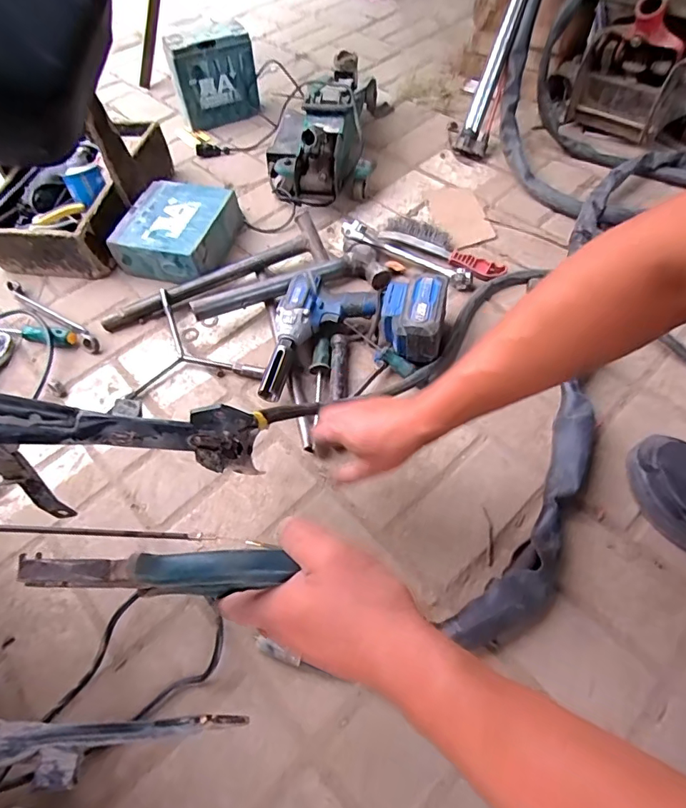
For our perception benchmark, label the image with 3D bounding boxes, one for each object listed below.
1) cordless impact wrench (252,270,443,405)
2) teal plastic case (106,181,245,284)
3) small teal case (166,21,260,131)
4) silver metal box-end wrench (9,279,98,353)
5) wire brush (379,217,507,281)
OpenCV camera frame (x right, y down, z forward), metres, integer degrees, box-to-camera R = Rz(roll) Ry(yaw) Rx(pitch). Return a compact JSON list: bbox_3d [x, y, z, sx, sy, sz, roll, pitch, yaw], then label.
[{"bbox_3d":[0.017,-0.094,0.678,0.235,0.085,0.207,6,57,9],"label":"cordless impact wrench"},{"bbox_3d":[-0.293,-0.306,0.858,0.179,0.081,0.184,9,57,12],"label":"teal plastic case"},{"bbox_3d":[-0.291,-0.740,1.089,0.186,0.176,0.077,-24,57,-11],"label":"small teal case"},{"bbox_3d":[-0.493,-0.153,0.810,0.257,0.022,0.025,31,64,21],"label":"silver metal box-end wrench"},{"bbox_3d":[0.168,-0.265,0.816,0.216,0.031,0.060,33,65,24],"label":"wire brush"}]

